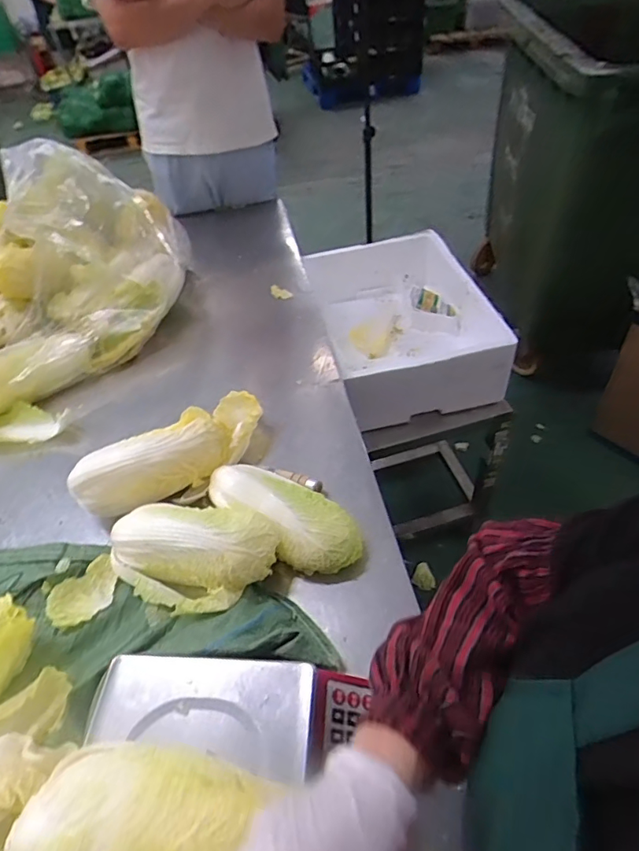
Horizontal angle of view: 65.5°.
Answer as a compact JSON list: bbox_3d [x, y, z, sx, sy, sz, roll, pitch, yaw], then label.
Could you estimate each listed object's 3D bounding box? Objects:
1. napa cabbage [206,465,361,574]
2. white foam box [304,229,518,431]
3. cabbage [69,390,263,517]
[{"bbox_3d":[-0.050,0.131,0.721,0.236,0.079,0.105,28,56,29],"label":"napa cabbage"},{"bbox_3d":[0.215,-0.261,1.338,0.391,0.221,0.558,-11,47,-3],"label":"white foam box"},{"bbox_3d":[-0.221,0.050,0.795,0.306,0.117,0.128,-34,52,-23],"label":"cabbage"}]

